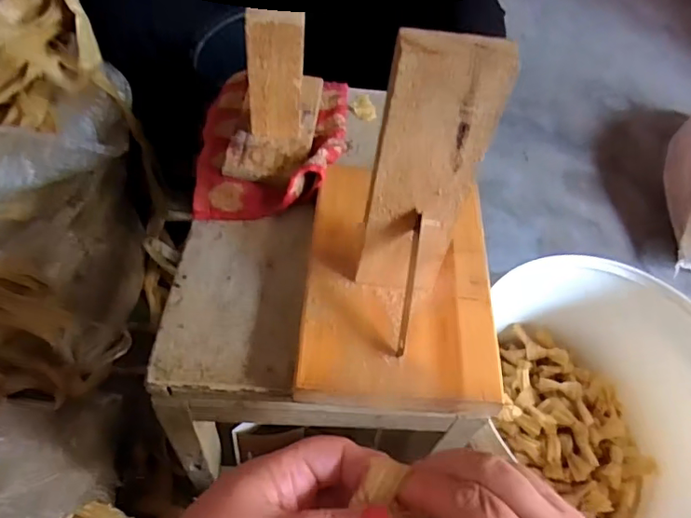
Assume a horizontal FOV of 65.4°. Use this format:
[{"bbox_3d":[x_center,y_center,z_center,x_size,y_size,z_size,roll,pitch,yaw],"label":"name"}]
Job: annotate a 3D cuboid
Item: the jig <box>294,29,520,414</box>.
[{"bbox_3d":[0.048,-0.038,0.334,0.137,0.199,0.194,6,54,-3],"label":"jig"}]

